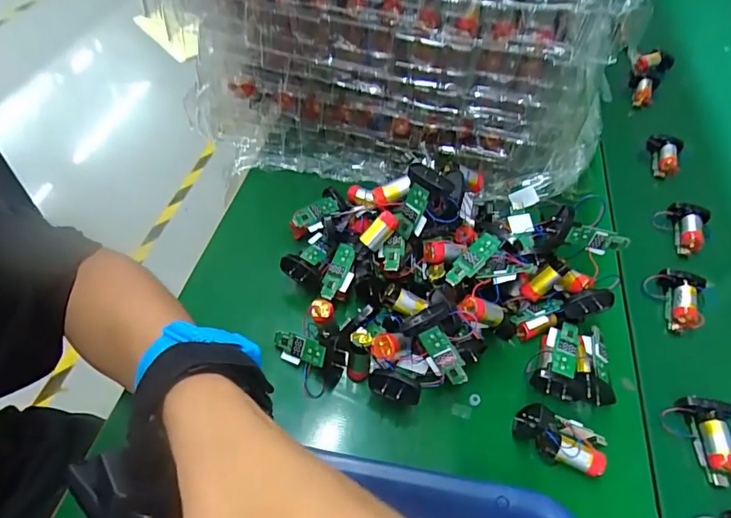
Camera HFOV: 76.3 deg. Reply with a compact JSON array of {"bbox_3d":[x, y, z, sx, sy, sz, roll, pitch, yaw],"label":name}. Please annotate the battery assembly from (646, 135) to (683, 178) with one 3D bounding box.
[{"bbox_3d":[0.305,-0.106,0.479,0.031,0.019,0.049,24,54,15],"label":"battery assembly"}]

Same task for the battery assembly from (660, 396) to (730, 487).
[{"bbox_3d":[0.220,0.116,0.299,0.040,0.016,0.049,7,51,2],"label":"battery assembly"}]

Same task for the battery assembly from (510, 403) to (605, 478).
[{"bbox_3d":[0.120,0.113,0.289,0.054,0.028,0.025,19,53,10],"label":"battery assembly"}]

